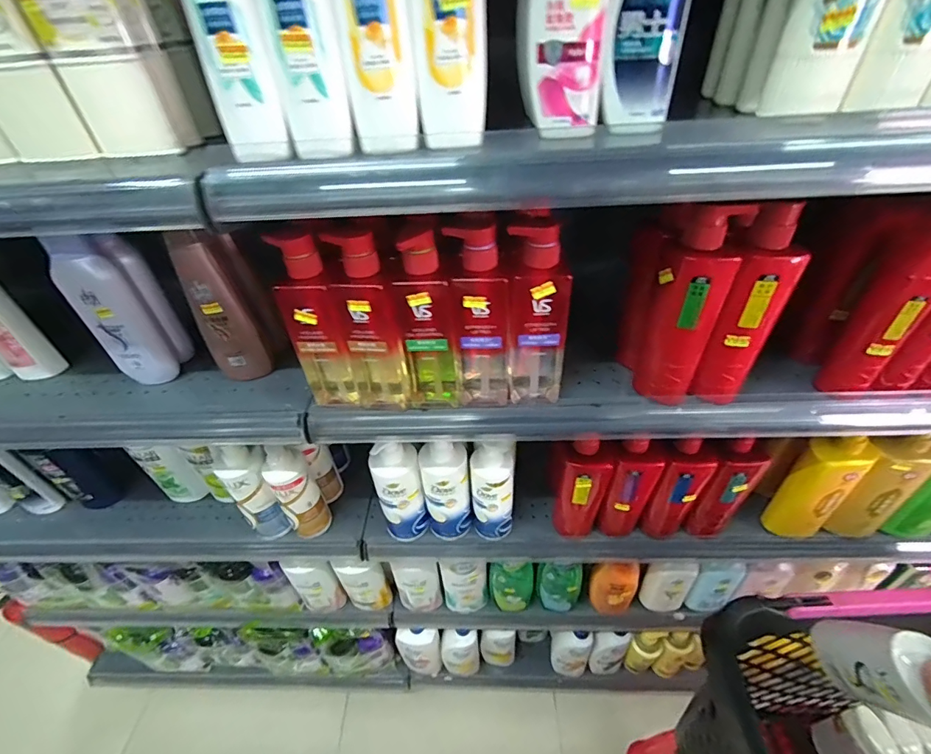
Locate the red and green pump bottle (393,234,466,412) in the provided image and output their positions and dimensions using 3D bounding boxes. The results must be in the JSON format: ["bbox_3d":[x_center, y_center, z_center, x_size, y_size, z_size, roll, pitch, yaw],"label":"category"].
[{"bbox_3d":[-0.039,-0.052,0.485,0.061,0.215,0.044,-5,43,-1],"label":"red and green pump bottle"}]

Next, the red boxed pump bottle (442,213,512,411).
[{"bbox_3d":[0.020,-0.058,0.479,0.061,0.217,0.044,2,44,7],"label":"red boxed pump bottle"}]

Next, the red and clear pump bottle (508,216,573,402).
[{"bbox_3d":[0.079,-0.056,0.472,0.061,0.226,0.051,7,44,12],"label":"red and clear pump bottle"}]

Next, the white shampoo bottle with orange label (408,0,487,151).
[{"bbox_3d":[-0.014,-0.273,0.312,0.056,0.179,0.035,-4,43,1],"label":"white shampoo bottle with orange label"}]

